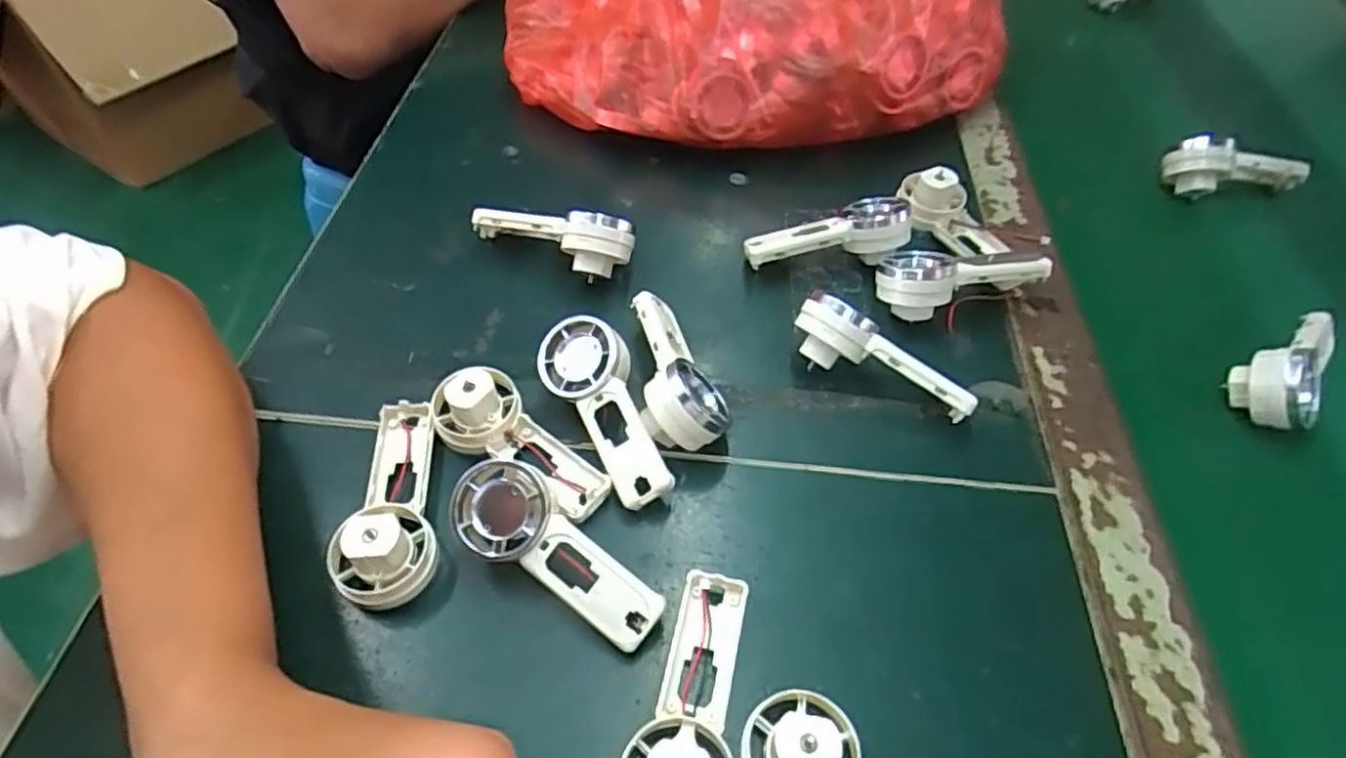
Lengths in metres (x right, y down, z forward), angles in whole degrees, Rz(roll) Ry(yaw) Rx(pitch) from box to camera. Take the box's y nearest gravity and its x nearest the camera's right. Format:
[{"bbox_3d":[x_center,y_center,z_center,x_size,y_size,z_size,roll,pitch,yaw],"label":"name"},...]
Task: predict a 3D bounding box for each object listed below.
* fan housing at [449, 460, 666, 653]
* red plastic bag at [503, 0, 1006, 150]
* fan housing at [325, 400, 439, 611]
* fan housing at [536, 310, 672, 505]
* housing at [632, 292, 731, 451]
[{"bbox_3d":[-0.046,0.069,0.280,0.093,0.020,0.037,36,83,11],"label":"fan housing"},{"bbox_3d":[0.047,-0.276,0.500,0.318,0.130,0.251,-10,53,-10],"label":"red plastic bag"},{"bbox_3d":[-0.119,0.047,0.293,0.037,0.028,0.092,-6,52,-7],"label":"fan housing"},{"bbox_3d":[-0.030,0.015,0.318,0.038,0.039,0.090,-19,54,-16],"label":"fan housing"},{"bbox_3d":[0.004,-0.005,0.337,0.039,0.038,0.088,-3,52,-4],"label":"housing"}]

